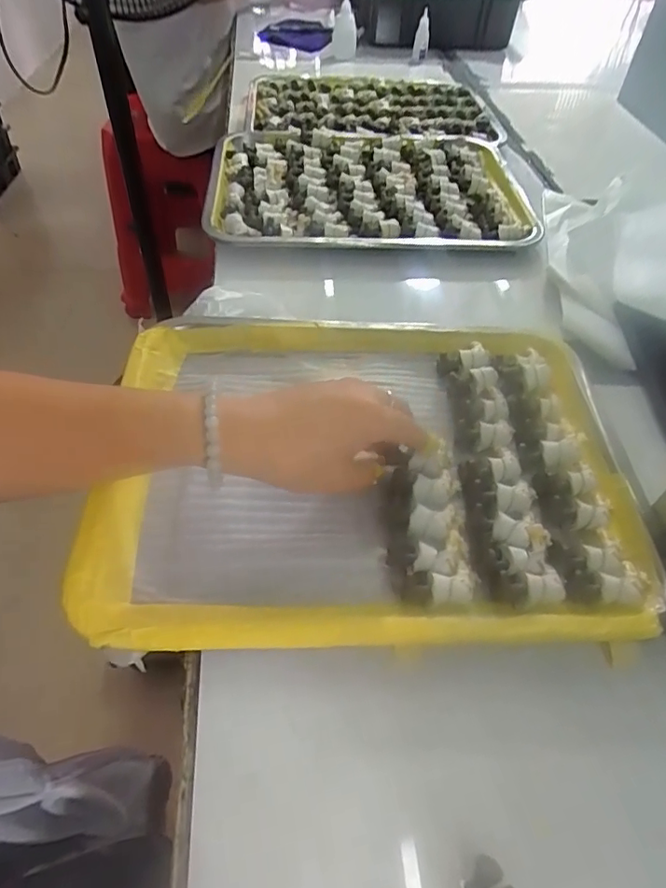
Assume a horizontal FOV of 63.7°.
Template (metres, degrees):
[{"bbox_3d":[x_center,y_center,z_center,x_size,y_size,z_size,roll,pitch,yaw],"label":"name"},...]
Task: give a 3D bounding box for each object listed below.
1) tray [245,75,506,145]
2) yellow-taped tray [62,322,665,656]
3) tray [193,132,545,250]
[{"bbox_3d":[0.054,-0.484,0.743,0.344,0.018,0.257,-2,51,-2],"label":"tray"},{"bbox_3d":[0.021,0.007,0.367,0.338,0.028,0.261,-1,51,-2],"label":"yellow-taped tray"},{"bbox_3d":[0.043,-0.295,0.591,0.340,0.024,0.243,0,50,-3],"label":"tray"}]

